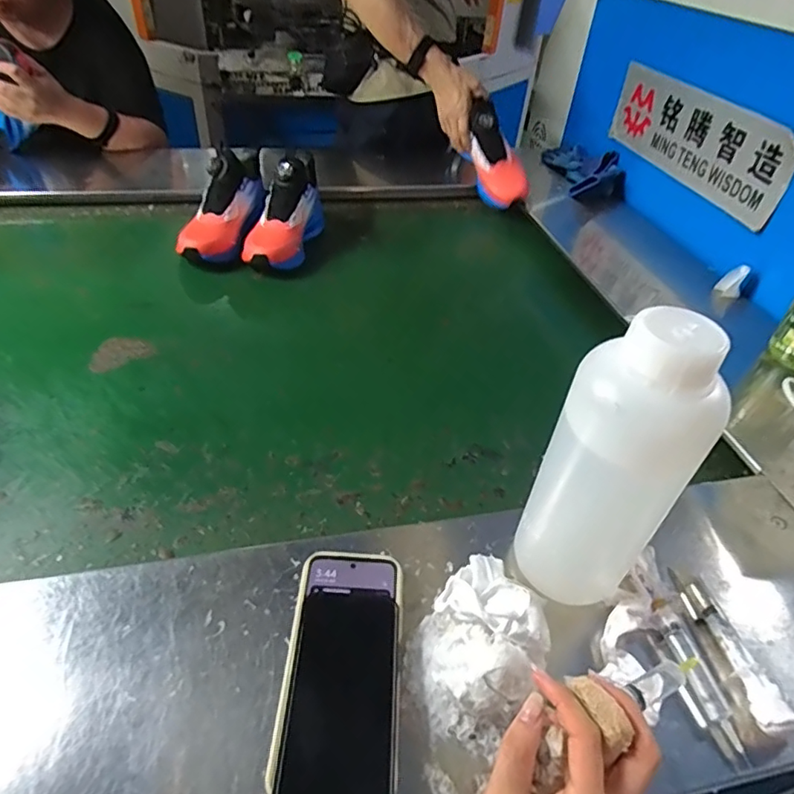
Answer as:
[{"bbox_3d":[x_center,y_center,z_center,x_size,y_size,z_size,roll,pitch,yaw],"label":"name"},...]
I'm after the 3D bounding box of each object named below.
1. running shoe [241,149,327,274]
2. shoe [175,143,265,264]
[{"bbox_3d":[-0.191,-0.319,0.907,0.098,0.131,0.231,5,42,0],"label":"running shoe"},{"bbox_3d":[-0.282,-0.333,0.902,0.090,0.091,0.257,13,69,9],"label":"shoe"}]

